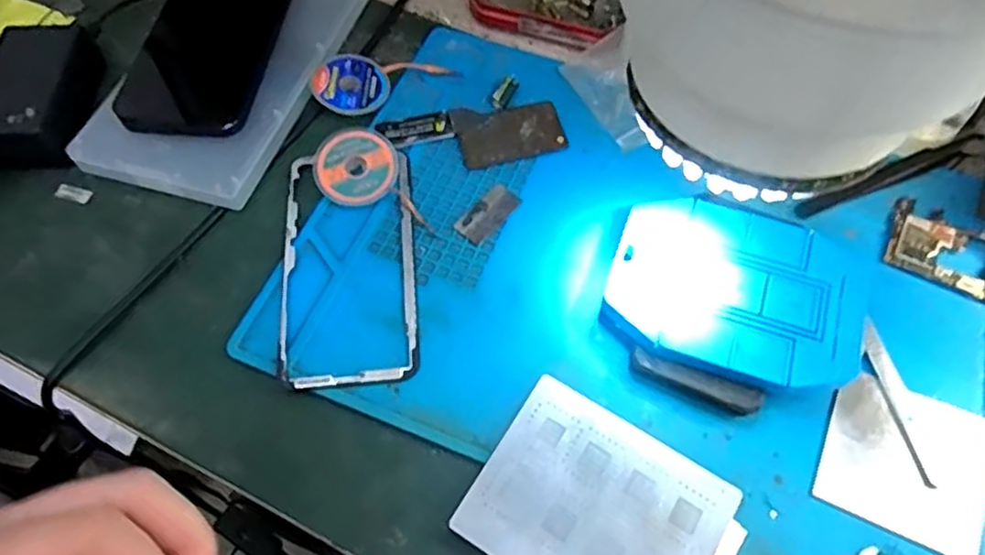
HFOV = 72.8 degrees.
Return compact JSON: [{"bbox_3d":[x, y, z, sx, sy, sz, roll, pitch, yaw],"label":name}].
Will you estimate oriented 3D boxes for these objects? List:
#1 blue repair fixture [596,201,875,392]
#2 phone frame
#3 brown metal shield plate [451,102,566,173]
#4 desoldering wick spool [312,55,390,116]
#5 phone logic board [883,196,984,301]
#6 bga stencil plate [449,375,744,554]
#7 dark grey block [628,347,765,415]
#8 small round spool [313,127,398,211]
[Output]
[{"bbox_3d":[0.118,0.008,0.328,0.116,0.024,0.087,16,63,10],"label":"blue repair fixture"},{"bbox_3d":[-0.075,-0.008,0.350,0.069,0.005,0.139,-6,62,-1],"label":"phone frame"},{"bbox_3d":[0.010,-0.087,0.393,0.060,0.004,0.044,-15,62,-6],"label":"brown metal shield plate"},{"bbox_3d":[-0.085,-0.117,0.403,0.043,0.007,0.041,-24,64,-11],"label":"desoldering wick spool"},{"bbox_3d":[0.246,-0.012,0.347,0.076,0.004,0.044,25,65,15],"label":"phone logic board"},{"bbox_3d":[0.045,0.099,0.287,0.099,0.004,0.080,30,67,15],"label":"bga stencil plate"},{"bbox_3d":[0.093,0.049,0.309,0.059,0.018,0.009,19,64,12],"label":"dark grey block"},{"bbox_3d":[-0.076,-0.060,0.373,0.044,0.009,0.044,0,81,-2],"label":"small round spool"}]

